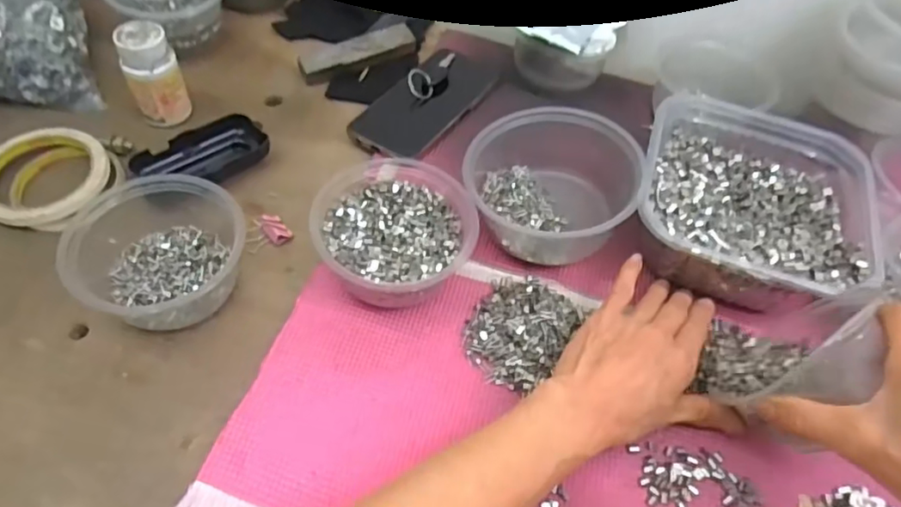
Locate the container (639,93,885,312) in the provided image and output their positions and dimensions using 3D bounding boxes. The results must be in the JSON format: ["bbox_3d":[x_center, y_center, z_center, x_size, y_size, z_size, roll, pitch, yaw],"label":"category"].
[{"bbox_3d":[0.237,-0.043,0.477,0.171,0.057,0.183,18,54,6],"label":"container"}]

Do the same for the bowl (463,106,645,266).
[{"bbox_3d":[0.082,-0.057,0.474,0.126,0.073,0.126,4,53,-5],"label":"bowl"}]

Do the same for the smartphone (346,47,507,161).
[{"bbox_3d":[-0.023,-0.149,0.569,0.074,0.024,0.164,33,57,16],"label":"smartphone"}]

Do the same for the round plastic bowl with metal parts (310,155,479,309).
[{"bbox_3d":[-0.044,-0.013,0.445,0.111,0.062,0.120,4,53,-5],"label":"round plastic bowl with metal parts"}]

